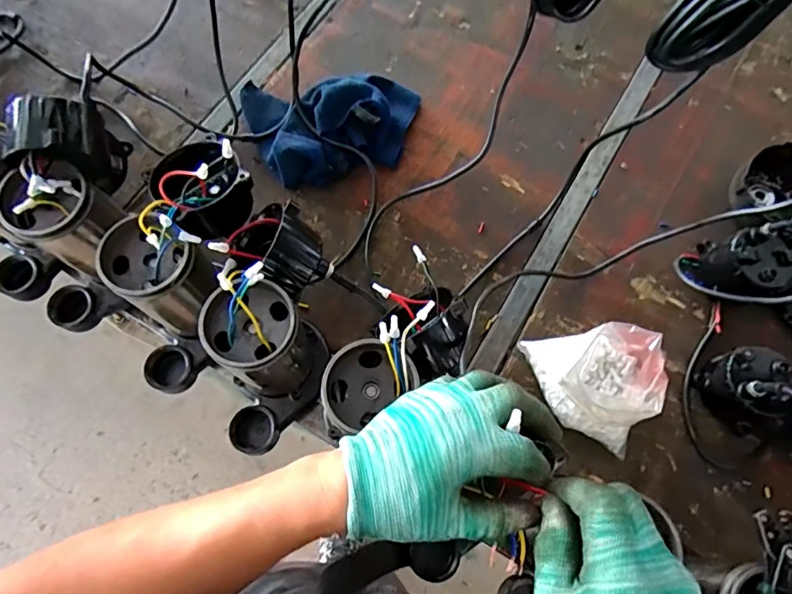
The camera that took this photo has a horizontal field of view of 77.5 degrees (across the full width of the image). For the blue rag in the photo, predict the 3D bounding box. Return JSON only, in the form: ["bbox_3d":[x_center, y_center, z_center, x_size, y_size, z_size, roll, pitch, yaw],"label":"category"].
[{"bbox_3d":[-0.099,-0.254,0.725,0.257,0.069,0.171,-1,72,-1],"label":"blue rag"}]

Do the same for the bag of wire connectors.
[{"bbox_3d":[0.239,0.107,0.590,0.146,0.104,0.146,3,72,0],"label":"bag of wire connectors"}]

